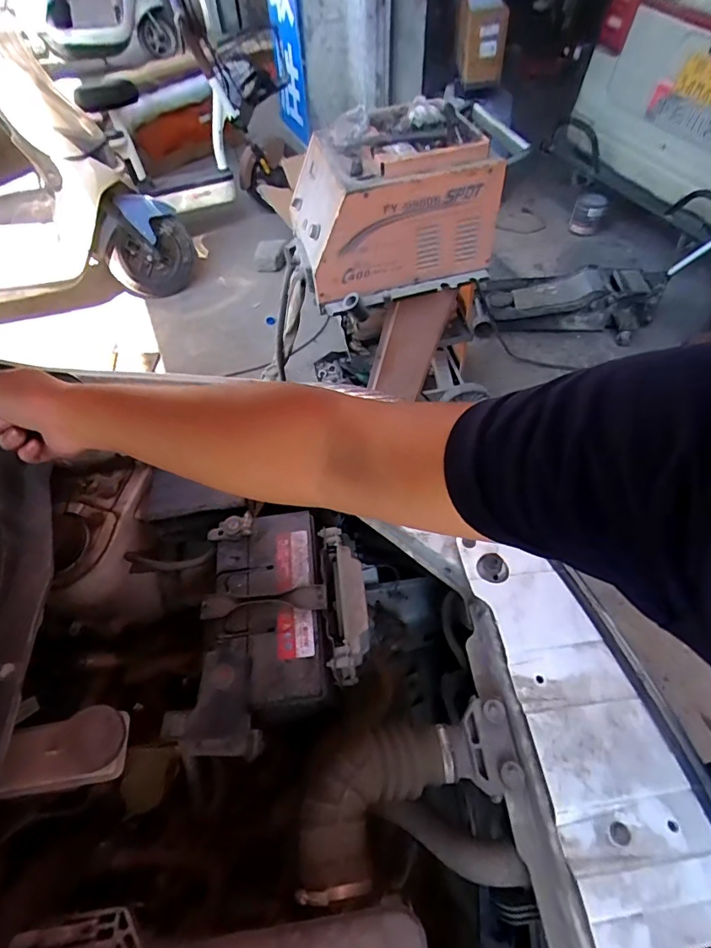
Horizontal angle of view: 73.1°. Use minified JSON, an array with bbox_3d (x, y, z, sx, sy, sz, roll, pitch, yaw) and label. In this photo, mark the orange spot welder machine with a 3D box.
[{"bbox_3d":[0.119,-0.742,1.297,0.541,0.325,0.491,-9,55,-5],"label":"orange spot welder machine"}]

